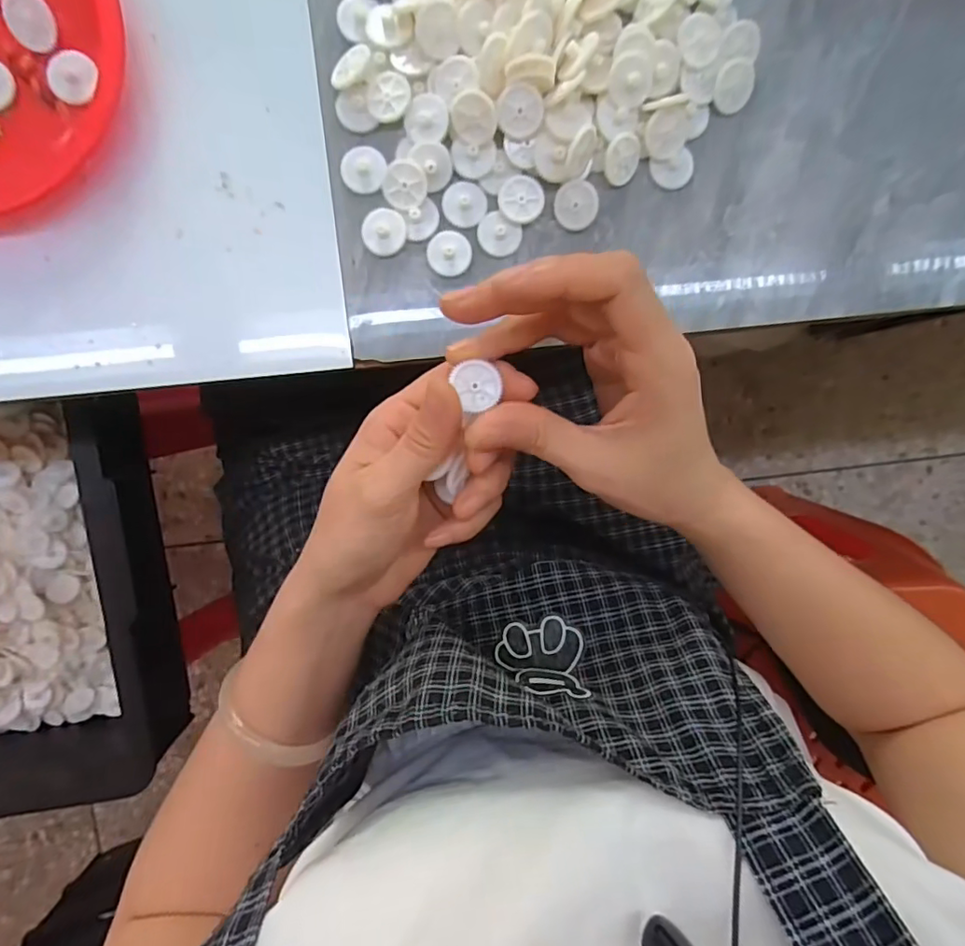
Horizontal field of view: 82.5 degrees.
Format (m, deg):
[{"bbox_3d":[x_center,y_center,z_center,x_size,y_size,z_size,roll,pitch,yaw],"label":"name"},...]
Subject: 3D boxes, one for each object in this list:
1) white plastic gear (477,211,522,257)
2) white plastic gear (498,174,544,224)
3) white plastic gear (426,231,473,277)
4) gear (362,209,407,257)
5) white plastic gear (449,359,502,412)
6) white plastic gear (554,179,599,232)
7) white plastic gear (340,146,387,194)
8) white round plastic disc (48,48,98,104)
[{"bbox_3d":[0.008,-0.117,0.270,0.022,0.004,0.018,35,92,-6],"label":"white plastic gear"},{"bbox_3d":[0.019,-0.133,0.268,0.022,0.005,0.022,0,95,-4],"label":"white plastic gear"},{"bbox_3d":[-0.016,-0.108,0.270,0.021,0.004,0.021,0,95,-4],"label":"white plastic gear"},{"bbox_3d":[-0.048,-0.117,0.268,0.021,0.005,0.021,6,95,-5],"label":"gear"},{"bbox_3d":[-0.002,-0.035,0.223,0.017,0.004,0.019,-9,96,-3],"label":"white plastic gear"},{"bbox_3d":[0.046,-0.131,0.270,0.021,0.004,0.022,-1,119,16],"label":"white plastic gear"},{"bbox_3d":[-0.057,-0.146,0.264,0.021,0.007,0.022,-5,95,-4],"label":"white plastic gear"},{"bbox_3d":[-0.188,-0.182,0.253,0.018,0.006,0.021,9,94,-5],"label":"white round plastic disc"}]

